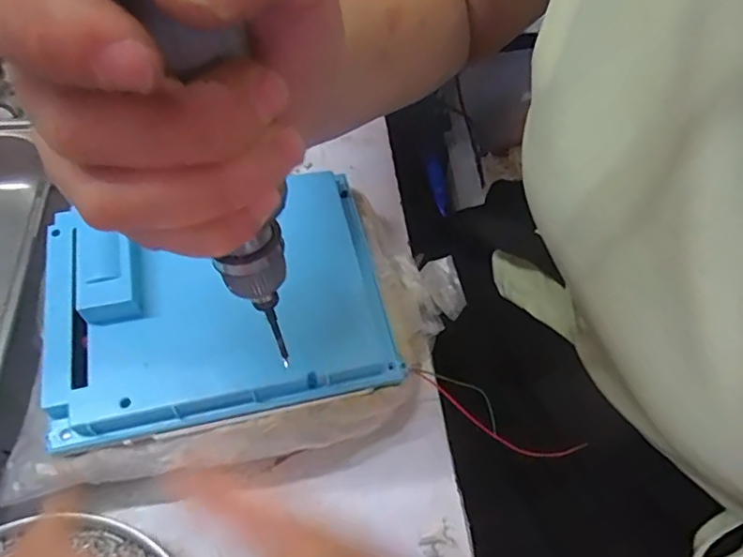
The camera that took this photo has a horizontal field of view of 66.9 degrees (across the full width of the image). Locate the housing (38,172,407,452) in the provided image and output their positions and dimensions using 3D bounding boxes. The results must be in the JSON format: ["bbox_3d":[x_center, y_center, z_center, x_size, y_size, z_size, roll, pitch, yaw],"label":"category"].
[{"bbox_3d":[-0.072,0.009,0.268,0.160,0.039,0.107,-8,59,-11],"label":"housing"}]

